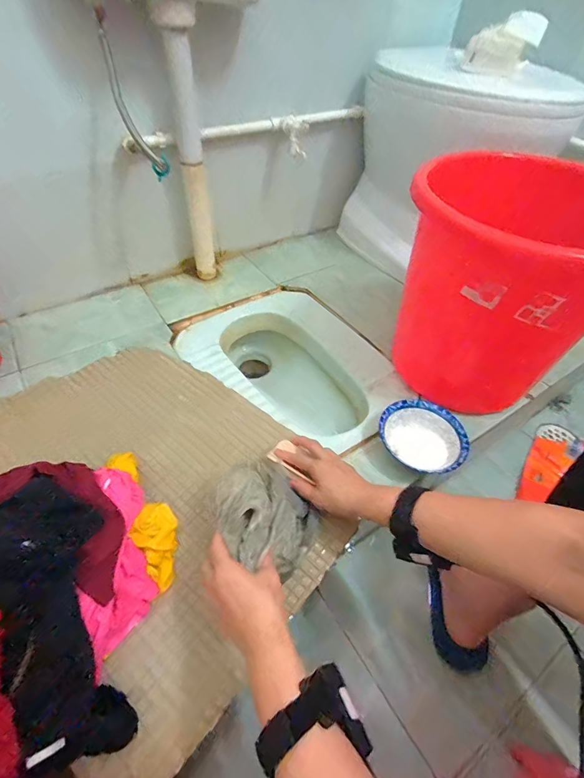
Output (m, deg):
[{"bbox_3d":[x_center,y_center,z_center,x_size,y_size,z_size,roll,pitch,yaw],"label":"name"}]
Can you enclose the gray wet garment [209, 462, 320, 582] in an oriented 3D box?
[{"bbox_3d":[-0.035,0.159,0.471,0.127,0.112,0.124,1,49,-2],"label":"gray wet garment"}]

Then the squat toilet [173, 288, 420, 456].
[{"bbox_3d":[0.008,-0.024,0.833,0.457,0.182,0.328,33,55,23],"label":"squat toilet"}]

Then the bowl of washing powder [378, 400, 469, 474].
[{"bbox_3d":[0.220,0.084,0.620,0.137,0.048,0.124,33,56,24],"label":"bowl of washing powder"}]

